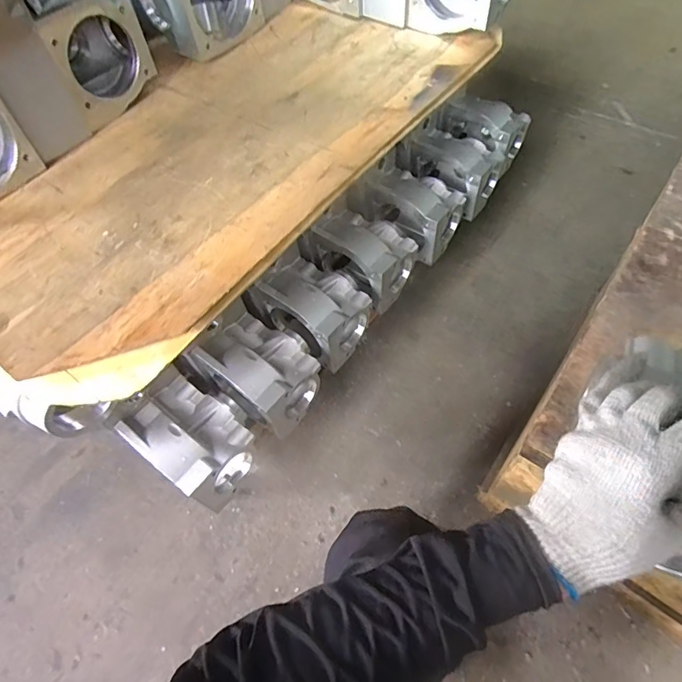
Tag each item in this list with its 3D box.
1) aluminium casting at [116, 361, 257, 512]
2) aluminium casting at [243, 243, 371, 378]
[{"bbox_3d":[-0.241,0.156,0.781,0.185,0.121,0.156,24,63,18],"label":"aluminium casting"},{"bbox_3d":[-0.048,-0.066,0.896,0.192,0.123,0.155,28,64,19],"label":"aluminium casting"}]

